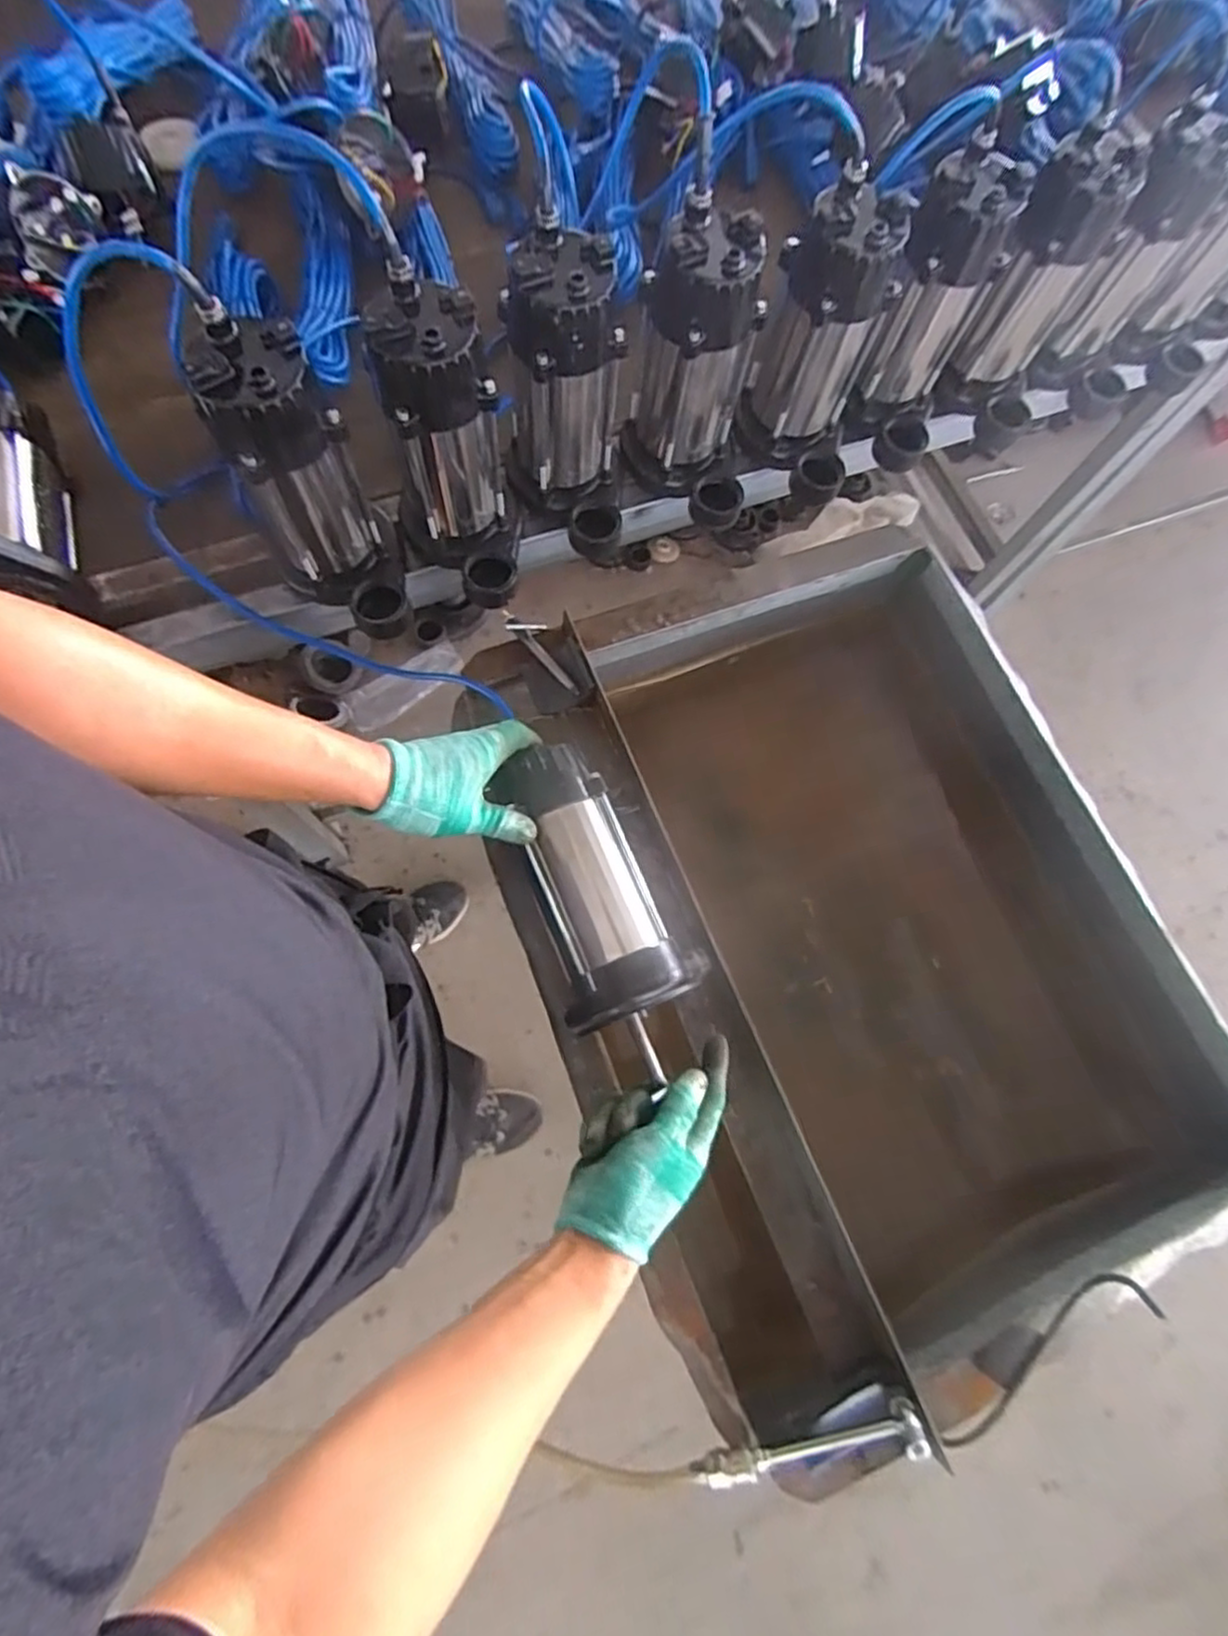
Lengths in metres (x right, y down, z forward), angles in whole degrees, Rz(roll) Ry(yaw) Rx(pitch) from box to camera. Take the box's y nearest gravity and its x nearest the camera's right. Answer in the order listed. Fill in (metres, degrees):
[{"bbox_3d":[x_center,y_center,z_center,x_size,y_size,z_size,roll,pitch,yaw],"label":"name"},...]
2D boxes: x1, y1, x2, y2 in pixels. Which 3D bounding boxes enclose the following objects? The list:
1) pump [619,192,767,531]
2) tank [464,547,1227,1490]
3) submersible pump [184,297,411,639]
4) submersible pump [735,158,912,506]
[{"bbox_3d":[0.081,-0.408,0.668,0.122,0.246,0.121,1,73,-4],"label":"pump"},{"bbox_3d":[0.229,0.119,0.734,0.595,0.244,0.737,-17,75,-9],"label":"tank"},{"bbox_3d":[-0.262,-0.278,0.601,0.112,0.234,0.144,-26,76,-11],"label":"submersible pump"},{"bbox_3d":[0.206,-0.460,0.689,0.116,0.229,0.126,7,72,-2],"label":"submersible pump"}]

